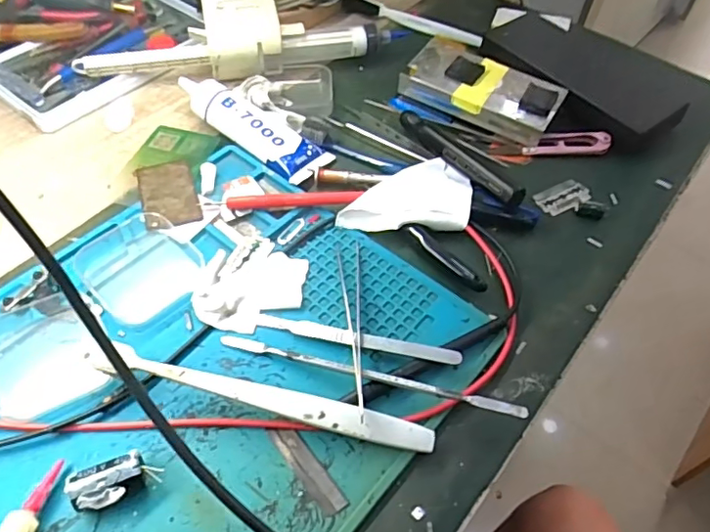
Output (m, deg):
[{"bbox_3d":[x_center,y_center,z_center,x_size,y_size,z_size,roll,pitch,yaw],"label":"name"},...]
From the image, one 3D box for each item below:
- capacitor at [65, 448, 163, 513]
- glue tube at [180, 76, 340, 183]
[{"bbox_3d":[-0.114,0.103,0.269,0.037,0.018,0.018,-18,58,-18],"label":"capacitor"},{"bbox_3d":[-0.081,-0.109,0.427,0.132,0.023,0.042,31,57,16],"label":"glue tube"}]

